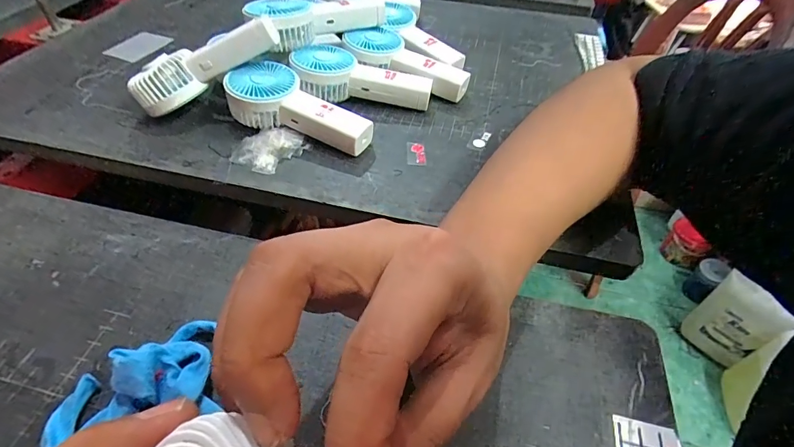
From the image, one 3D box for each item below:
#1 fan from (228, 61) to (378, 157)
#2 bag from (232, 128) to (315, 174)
[{"bbox_3d":[-0.082,-0.105,0.365,0.130,0.043,0.057,15,49,11],"label":"fan"},{"bbox_3d":[-0.110,-0.067,0.351,0.044,0.011,0.055,31,54,23],"label":"bag"}]

